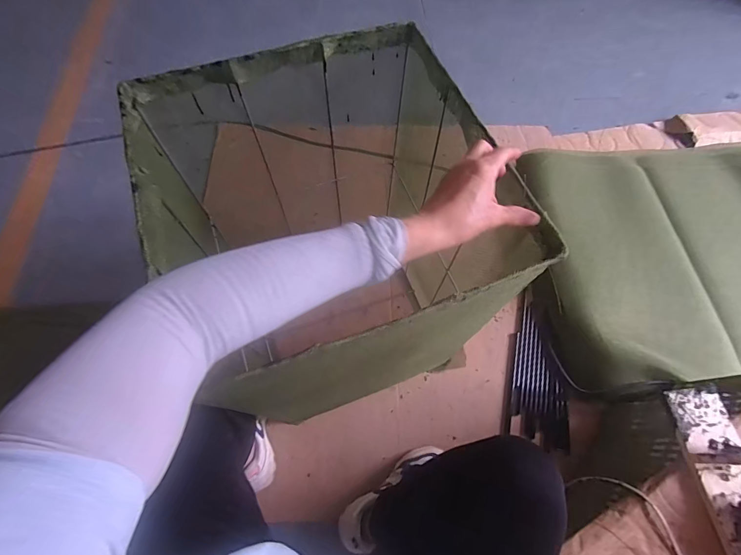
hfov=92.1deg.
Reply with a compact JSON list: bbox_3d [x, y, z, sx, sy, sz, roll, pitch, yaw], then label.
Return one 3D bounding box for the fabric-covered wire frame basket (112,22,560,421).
[{"bbox_3d":[-0.039,-0.021,0.660,0.443,0.582,0.444,-25,66,-12],"label":"fabric-covered wire frame basket"}]

